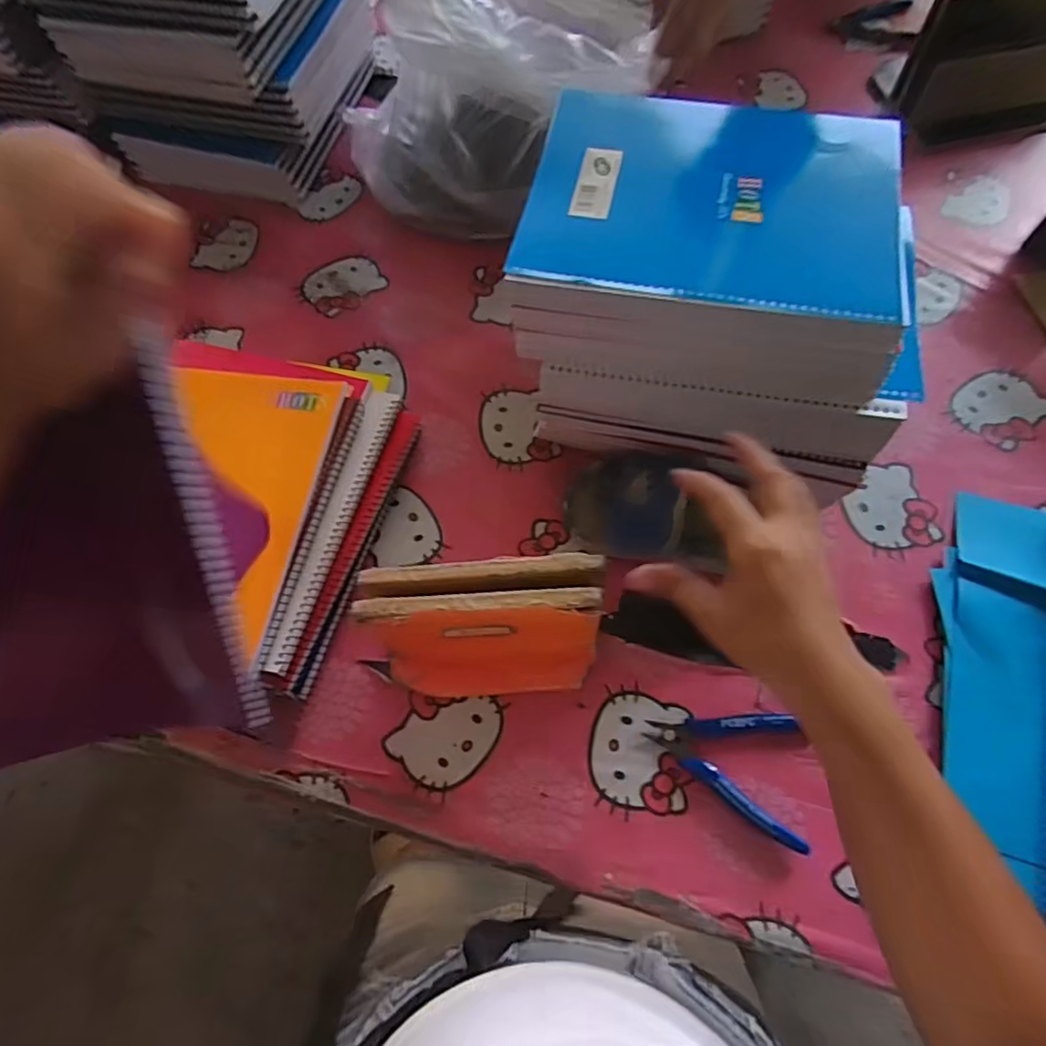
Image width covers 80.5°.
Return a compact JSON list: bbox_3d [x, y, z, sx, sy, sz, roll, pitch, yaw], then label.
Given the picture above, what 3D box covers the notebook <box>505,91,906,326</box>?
[{"bbox_3d":[0.132,-0.229,0.429,0.246,0.016,0.192,10,69,5],"label":"notebook"}]

